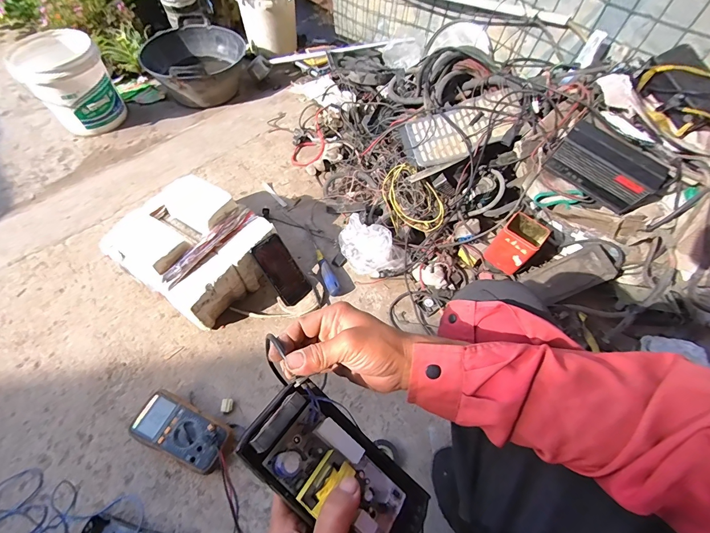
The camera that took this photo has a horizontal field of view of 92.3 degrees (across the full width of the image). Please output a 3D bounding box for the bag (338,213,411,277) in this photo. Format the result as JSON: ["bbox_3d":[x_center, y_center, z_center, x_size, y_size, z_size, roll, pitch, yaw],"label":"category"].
[{"bbox_3d":[0.046,-0.040,0.889,0.182,0.089,0.105,30,61,16],"label":"bag"}]

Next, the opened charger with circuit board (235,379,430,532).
[{"bbox_3d":[-0.013,0.183,0.297,0.173,0.048,0.085,44,63,-4],"label":"opened charger with circuit board"}]

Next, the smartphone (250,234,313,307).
[{"bbox_3d":[-0.170,0.011,0.804,0.078,0.015,0.167,-38,109,-23],"label":"smartphone"}]

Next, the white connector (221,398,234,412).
[{"bbox_3d":[-0.263,0.285,0.701,0.021,0.016,0.027,0,57,-2],"label":"white connector"}]

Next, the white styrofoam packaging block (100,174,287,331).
[{"bbox_3d":[-0.377,-0.038,0.818,0.288,0.184,0.259,29,61,16],"label":"white styrofoam packaging block"}]

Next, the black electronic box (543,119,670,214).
[{"bbox_3d":[0.497,-0.196,0.679,0.082,0.106,0.188,-39,66,-23],"label":"black electronic box"}]

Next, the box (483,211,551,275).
[{"bbox_3d":[0.392,-0.051,0.838,0.092,0.137,0.073,38,64,20],"label":"box"}]

